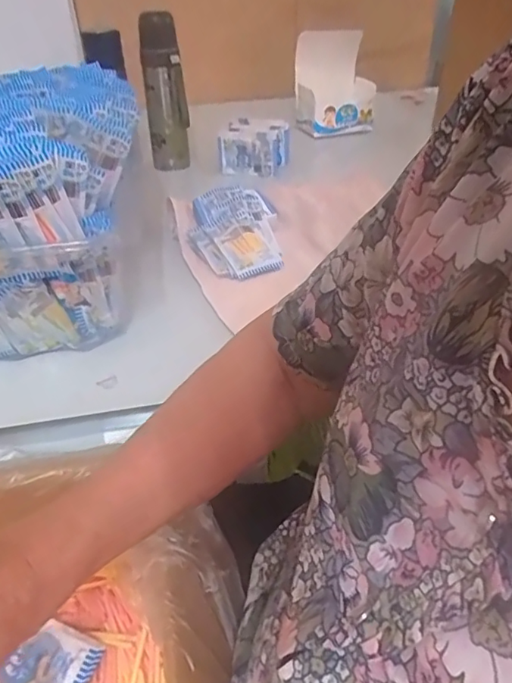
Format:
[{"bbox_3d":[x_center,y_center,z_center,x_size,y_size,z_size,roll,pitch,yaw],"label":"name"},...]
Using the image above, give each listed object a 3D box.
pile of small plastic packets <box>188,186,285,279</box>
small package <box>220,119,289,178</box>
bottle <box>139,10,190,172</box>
[{"bbox_3d":[-0.029,-0.150,0.714,0.117,0.040,0.182,-3,38,-3],"label":"pile of small plastic packets"},{"bbox_3d":[-0.004,-0.352,0.977,0.111,0.072,0.083,12,40,16],"label":"small package"},{"bbox_3d":[-0.160,-0.434,0.948,0.072,0.254,0.062,-4,38,-4],"label":"bottle"}]

